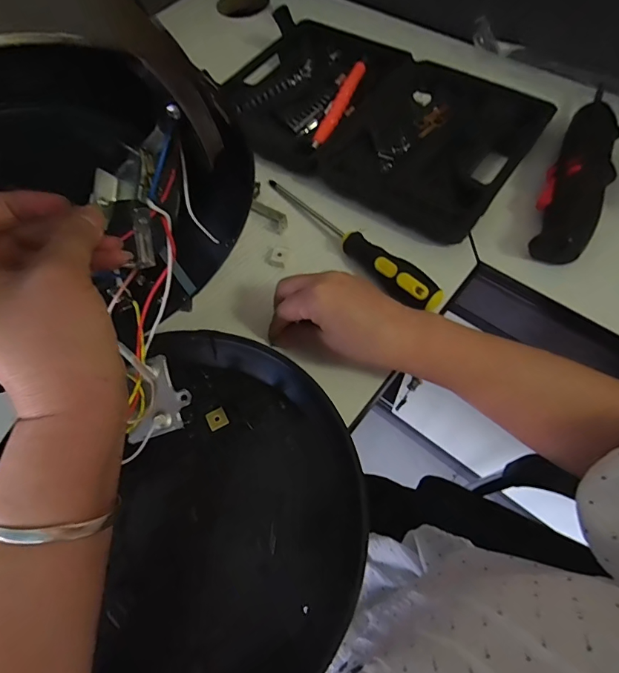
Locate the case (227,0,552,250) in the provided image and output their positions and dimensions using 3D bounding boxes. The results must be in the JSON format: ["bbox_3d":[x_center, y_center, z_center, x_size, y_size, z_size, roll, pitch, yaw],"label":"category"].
[{"bbox_3d":[0.061,-0.247,0.461,0.338,0.030,0.208,32,69,17],"label":"case"}]

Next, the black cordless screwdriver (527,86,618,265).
[{"bbox_3d":[0.257,-0.152,0.393,0.051,0.041,0.189,25,68,15],"label":"black cordless screwdriver"}]

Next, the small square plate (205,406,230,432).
[{"bbox_3d":[-0.072,0.064,0.321,0.015,0.004,0.015,-26,65,-9],"label":"small square plate"}]

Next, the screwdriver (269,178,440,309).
[{"bbox_3d":[0.034,-0.097,0.388,0.028,0.030,0.217,-38,68,-15],"label":"screwdriver"}]

